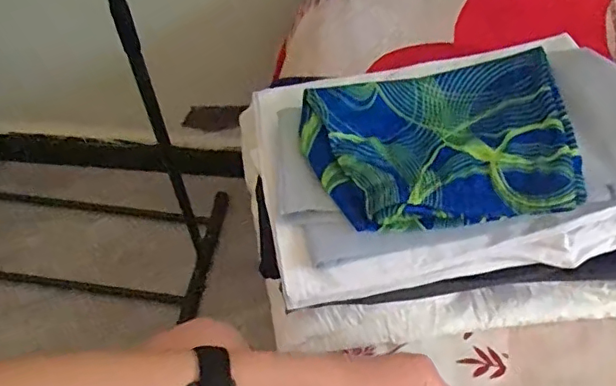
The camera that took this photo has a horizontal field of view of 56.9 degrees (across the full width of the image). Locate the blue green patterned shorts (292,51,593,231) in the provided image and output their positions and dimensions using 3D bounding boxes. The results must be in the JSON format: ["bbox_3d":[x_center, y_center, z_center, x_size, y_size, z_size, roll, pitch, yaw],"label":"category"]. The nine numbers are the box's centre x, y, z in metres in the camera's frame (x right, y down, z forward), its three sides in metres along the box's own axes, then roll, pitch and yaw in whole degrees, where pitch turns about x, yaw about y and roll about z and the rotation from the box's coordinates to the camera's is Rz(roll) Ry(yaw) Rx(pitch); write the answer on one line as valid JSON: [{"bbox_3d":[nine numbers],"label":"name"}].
[{"bbox_3d":[0.108,-0.047,0.501,0.228,0.044,0.161,-1,54,0],"label":"blue green patterned shorts"}]

